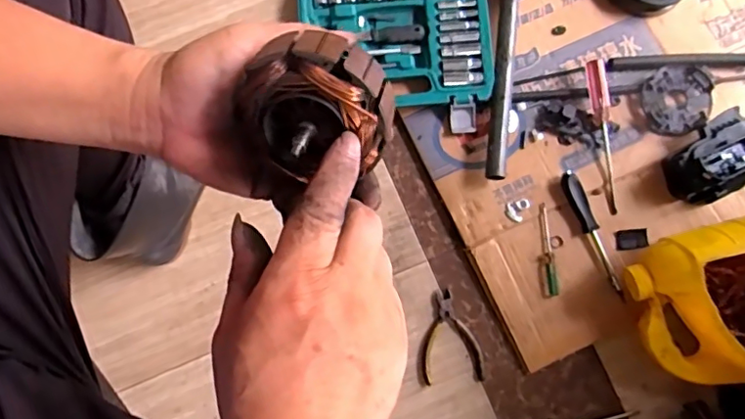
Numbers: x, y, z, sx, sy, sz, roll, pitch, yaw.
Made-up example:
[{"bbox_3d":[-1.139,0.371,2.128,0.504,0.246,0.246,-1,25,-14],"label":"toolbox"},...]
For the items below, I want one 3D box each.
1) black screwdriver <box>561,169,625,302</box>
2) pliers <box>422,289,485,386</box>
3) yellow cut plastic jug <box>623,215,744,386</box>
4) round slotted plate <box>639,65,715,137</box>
[{"bbox_3d":[0.279,0.030,0.693,0.018,0.027,0.165,-22,79,-5],"label":"black screwdriver"},{"bbox_3d":[0.101,0.160,0.699,0.076,0.007,0.112,-2,78,-1],"label":"pliers"},{"bbox_3d":[0.420,0.103,0.630,0.224,0.113,0.172,-14,80,-2],"label":"yellow cut plastic jug"},{"bbox_3d":[0.399,-0.144,0.725,0.083,0.017,0.096,9,80,2],"label":"round slotted plate"}]

